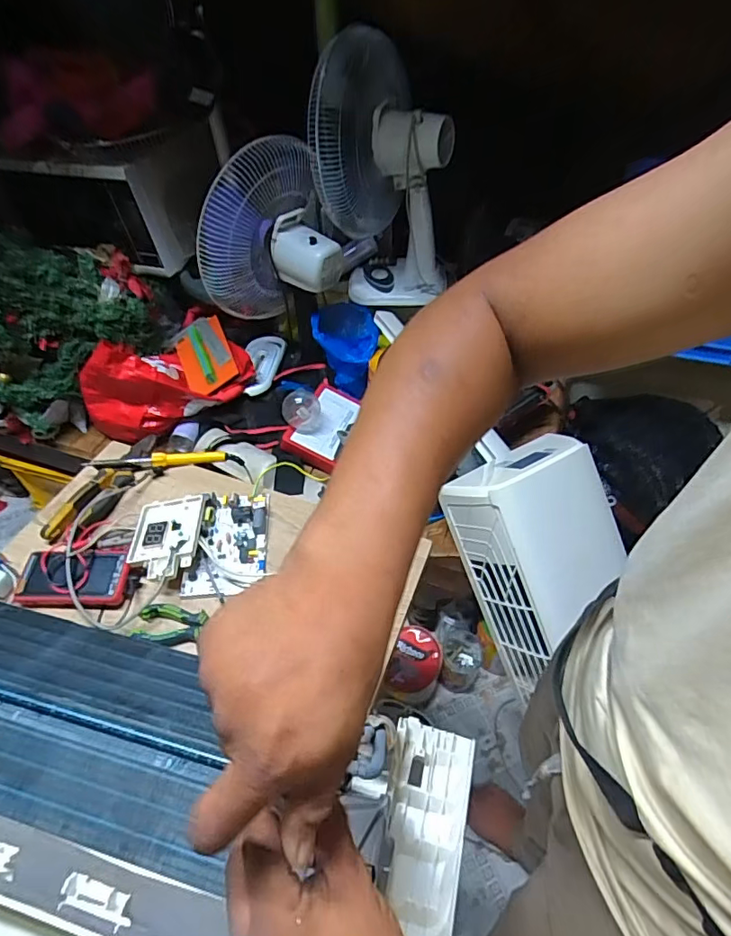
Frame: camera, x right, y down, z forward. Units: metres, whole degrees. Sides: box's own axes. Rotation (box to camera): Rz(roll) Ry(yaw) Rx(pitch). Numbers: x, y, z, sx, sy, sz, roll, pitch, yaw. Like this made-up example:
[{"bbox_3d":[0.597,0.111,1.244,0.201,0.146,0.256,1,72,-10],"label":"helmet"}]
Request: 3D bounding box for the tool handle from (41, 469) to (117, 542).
[{"bbox_3d":[-0.456,0.054,0.817,0.033,0.028,0.142,13,50,13],"label":"tool handle"}]

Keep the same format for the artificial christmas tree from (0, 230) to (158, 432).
[{"bbox_3d":[-0.870,-0.469,1.276,0.383,0.476,0.532,33,57,27],"label":"artificial christmas tree"}]

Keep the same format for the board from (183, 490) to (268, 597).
[{"bbox_3d":[-0.205,0.107,0.771,0.110,0.025,0.171,-2,48,0],"label":"board"}]

